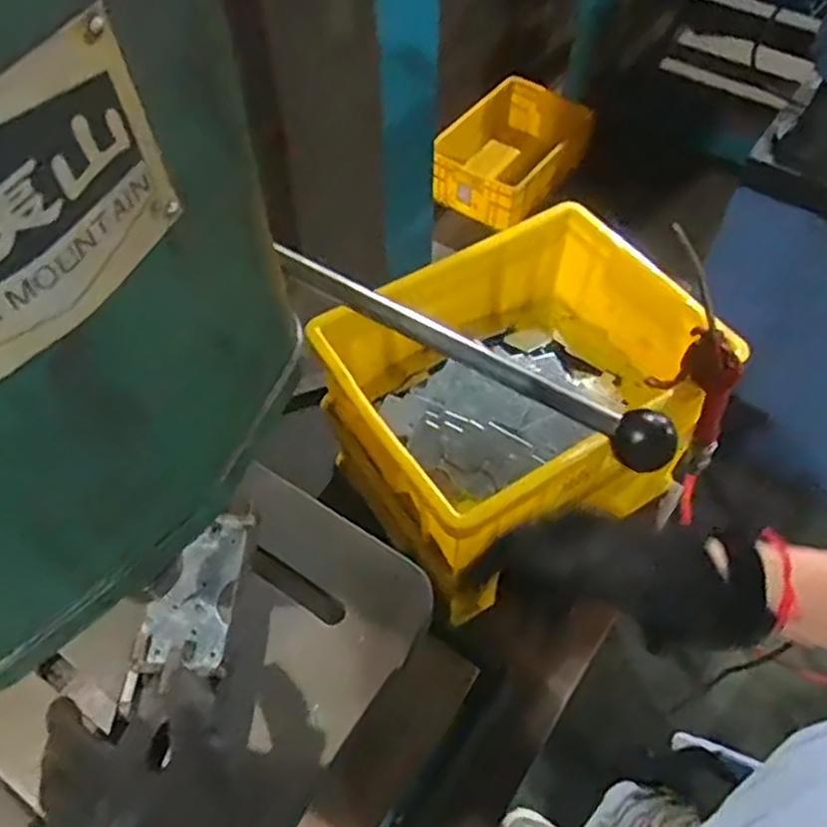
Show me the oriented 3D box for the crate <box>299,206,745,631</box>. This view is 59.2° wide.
[{"bbox_3d":[0.109,-0.028,0.732,0.349,0.140,0.273,-33,62,-20],"label":"crate"}]

